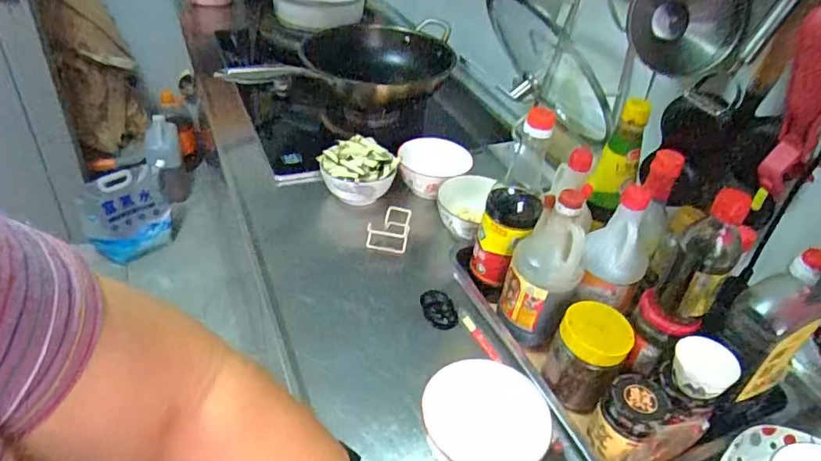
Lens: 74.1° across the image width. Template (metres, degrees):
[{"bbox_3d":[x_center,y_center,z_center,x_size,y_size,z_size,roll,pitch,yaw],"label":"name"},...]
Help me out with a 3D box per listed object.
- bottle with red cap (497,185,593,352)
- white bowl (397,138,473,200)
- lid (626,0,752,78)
[{"bbox_3d":[0.165,0.049,0.671,0.082,0.206,0.065,11,38,6],"label":"bottle with red cap"},{"bbox_3d":[0.042,-0.109,0.992,0.112,0.078,0.119,4,38,-3],"label":"white bowl"},{"bbox_3d":[0.349,-0.264,0.693,0.133,0.135,0.038,26,42,23],"label":"lid"}]

